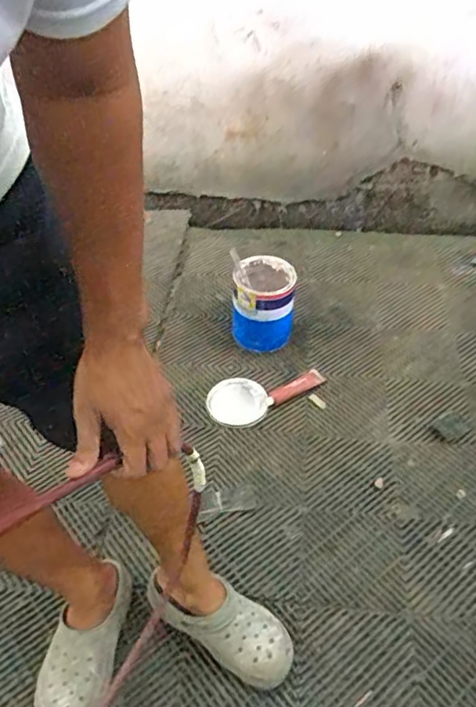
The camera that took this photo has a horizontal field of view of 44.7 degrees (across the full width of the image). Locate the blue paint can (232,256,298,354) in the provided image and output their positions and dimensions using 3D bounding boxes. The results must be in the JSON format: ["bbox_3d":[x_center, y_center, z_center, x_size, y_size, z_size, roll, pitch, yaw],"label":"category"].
[{"bbox_3d":[0.072,-0.128,1.576,0.162,0.225,0.180,6,42,6],"label":"blue paint can"}]

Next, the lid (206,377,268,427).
[{"bbox_3d":[-0.003,0.119,1.447,0.147,0.024,0.141,0,42,0],"label":"lid"}]

